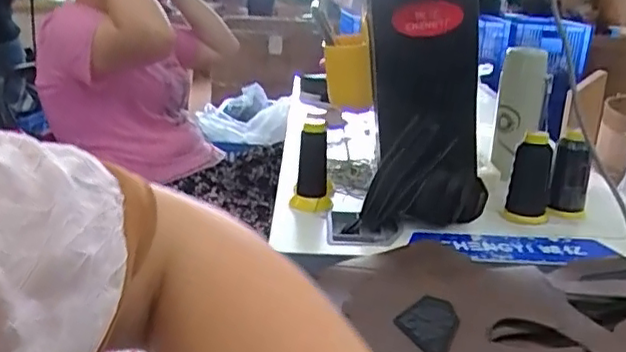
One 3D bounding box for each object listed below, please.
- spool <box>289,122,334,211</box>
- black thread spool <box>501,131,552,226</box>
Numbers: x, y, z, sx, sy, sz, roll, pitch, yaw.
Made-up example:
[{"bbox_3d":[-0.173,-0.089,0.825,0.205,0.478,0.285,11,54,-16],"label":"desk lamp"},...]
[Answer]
[{"bbox_3d":[0.000,-0.011,0.867,0.054,0.111,0.049,4,18,4],"label":"spool"},{"bbox_3d":[0.296,0.001,0.865,0.053,0.124,0.048,10,20,21],"label":"black thread spool"}]

